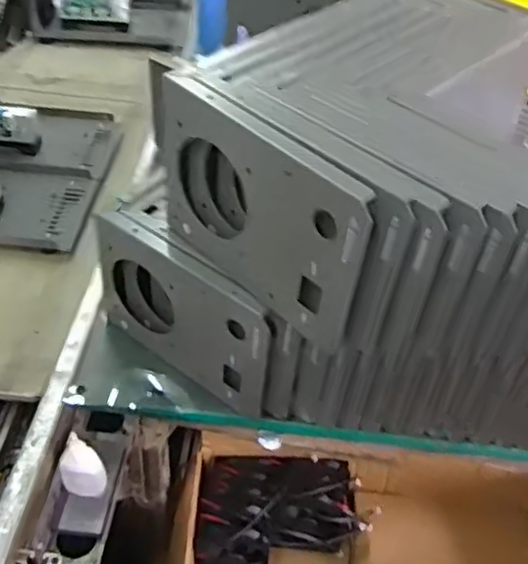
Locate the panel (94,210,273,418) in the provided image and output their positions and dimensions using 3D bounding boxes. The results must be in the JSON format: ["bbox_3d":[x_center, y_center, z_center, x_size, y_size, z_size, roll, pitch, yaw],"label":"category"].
[{"bbox_3d":[-0.079,0.029,0.640,0.206,0.153,0.025,32,49,24],"label":"panel"}]

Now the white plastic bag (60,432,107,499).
[{"bbox_3d":[-0.178,0.183,0.652,0.040,0.079,0.025,-10,46,-17],"label":"white plastic bag"}]

